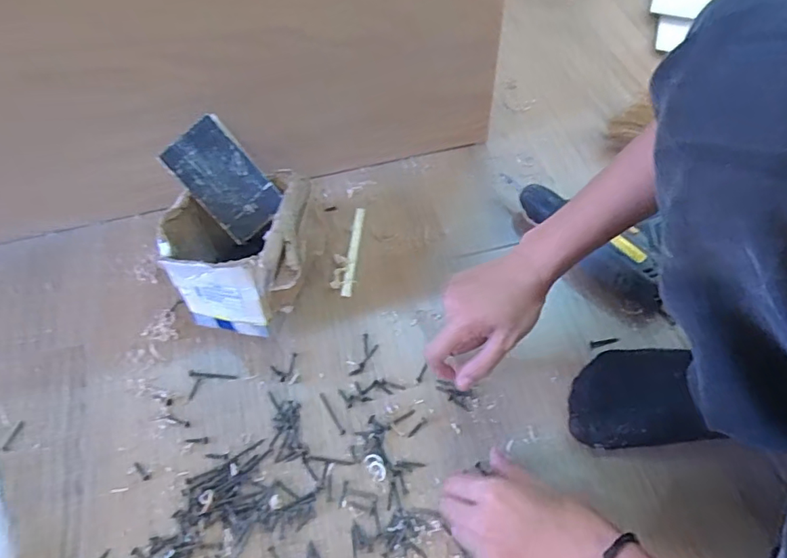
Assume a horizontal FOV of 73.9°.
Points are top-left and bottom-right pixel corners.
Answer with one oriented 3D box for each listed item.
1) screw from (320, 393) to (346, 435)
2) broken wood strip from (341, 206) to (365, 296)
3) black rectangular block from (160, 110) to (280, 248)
[{"bbox_3d":[-0.059,0.129,0.504,0.006,0.004,0.047,-27,60,-14],"label":"screw"},{"bbox_3d":[-0.046,-0.035,0.606,0.012,0.004,0.124,3,58,5],"label":"broken wood strip"},{"bbox_3d":[-0.170,-0.100,0.528,0.069,0.113,0.008,-39,17,1],"label":"black rectangular block"}]

